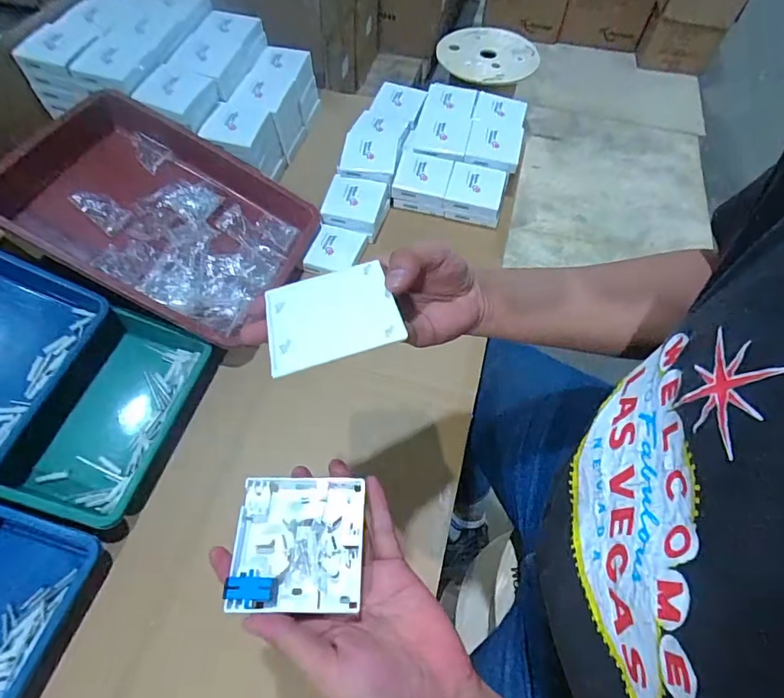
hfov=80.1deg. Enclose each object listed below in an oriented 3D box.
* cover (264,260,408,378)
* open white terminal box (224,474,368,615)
[{"bbox_3d":[-0.042,-0.023,0.313,0.085,0.007,0.086,-17,46,-1],"label":"cover"},{"bbox_3d":[-0.065,0.133,0.324,0.085,0.015,0.084,2,59,-1],"label":"open white terminal box"}]

